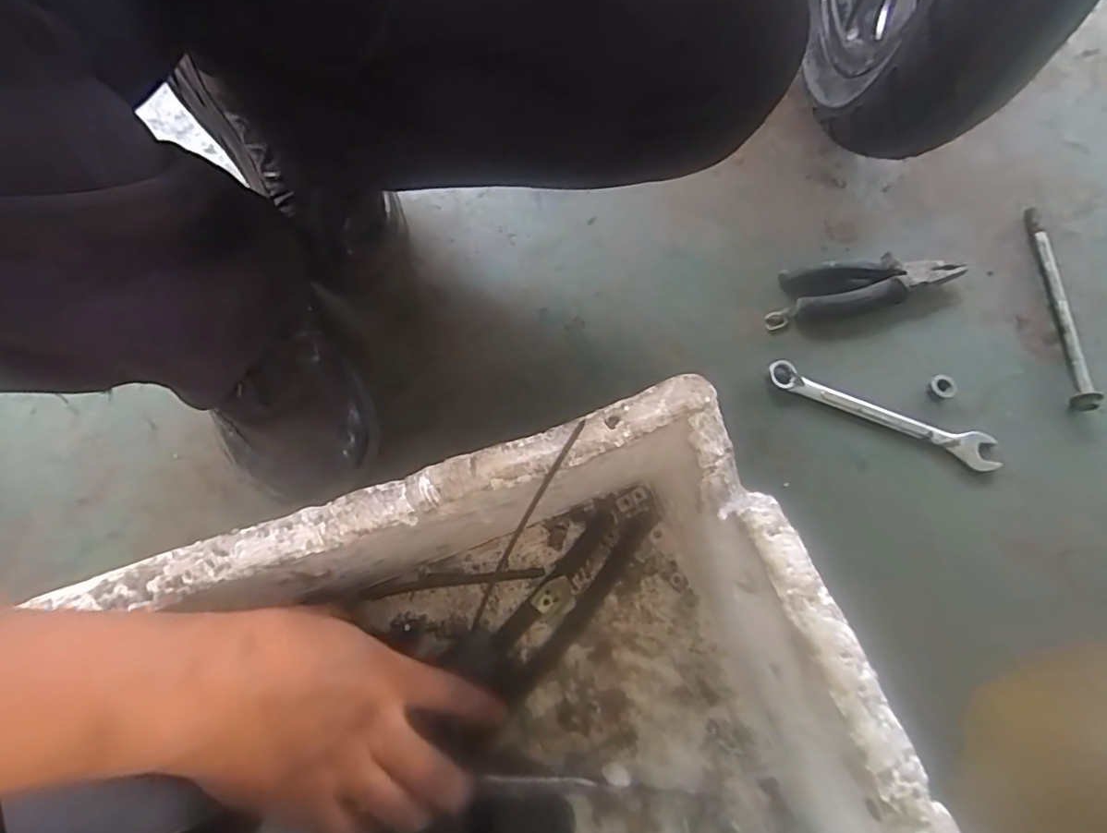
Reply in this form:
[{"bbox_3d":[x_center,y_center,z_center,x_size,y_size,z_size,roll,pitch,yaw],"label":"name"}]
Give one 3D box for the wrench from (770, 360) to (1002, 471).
[{"bbox_3d":[0.282,-0.004,0.507,0.195,0.011,0.027,23,68,7],"label":"wrench"}]

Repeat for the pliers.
[{"bbox_3d":[0.290,-0.125,0.554,0.190,0.020,0.055,-13,68,-8],"label":"pliers"}]

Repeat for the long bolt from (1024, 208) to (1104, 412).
[{"bbox_3d":[0.485,-0.112,0.564,0.018,0.017,0.224,7,67,1],"label":"long bolt"}]

